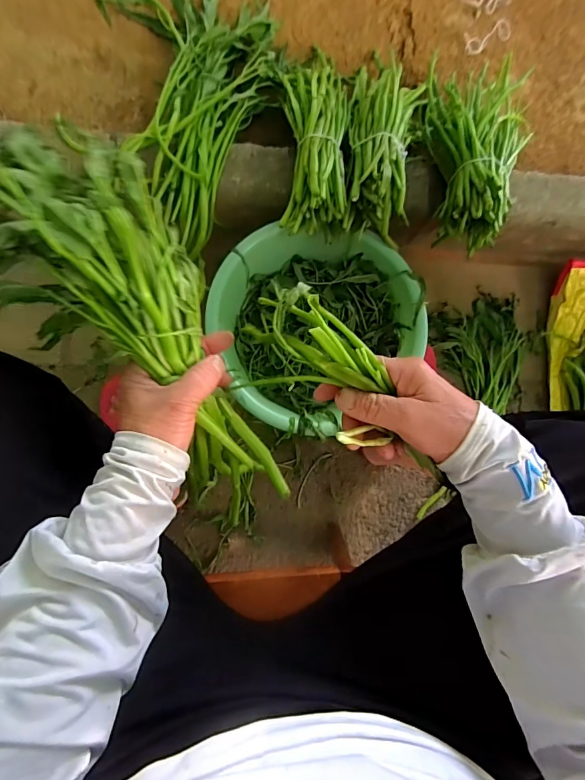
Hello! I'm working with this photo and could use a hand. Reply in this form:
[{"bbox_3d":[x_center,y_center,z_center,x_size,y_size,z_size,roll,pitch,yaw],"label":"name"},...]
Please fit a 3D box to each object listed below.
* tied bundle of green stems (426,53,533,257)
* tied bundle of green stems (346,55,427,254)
[{"bbox_3d":[0.303,-0.372,0.637,0.154,0.090,0.285,-1,84,-7],"label":"tied bundle of green stems"},{"bbox_3d":[0.142,-0.371,0.618,0.110,0.088,0.258,6,83,-6],"label":"tied bundle of green stems"}]

